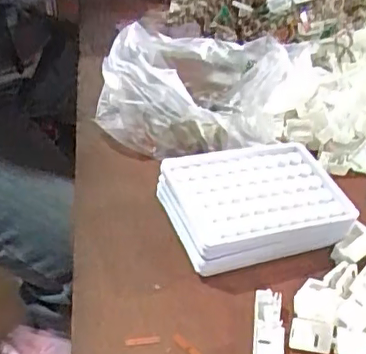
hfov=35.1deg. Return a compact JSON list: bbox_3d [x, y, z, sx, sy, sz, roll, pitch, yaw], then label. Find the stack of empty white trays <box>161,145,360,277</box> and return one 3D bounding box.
[{"bbox_3d":[0.057,0.019,0.460,0.145,0.037,0.102,-12,41,-18],"label":"stack of empty white trays"}]

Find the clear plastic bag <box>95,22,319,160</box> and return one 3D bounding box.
[{"bbox_3d":[0.024,-0.090,0.557,0.178,0.072,0.162,18,41,14],"label":"clear plastic bag"}]

